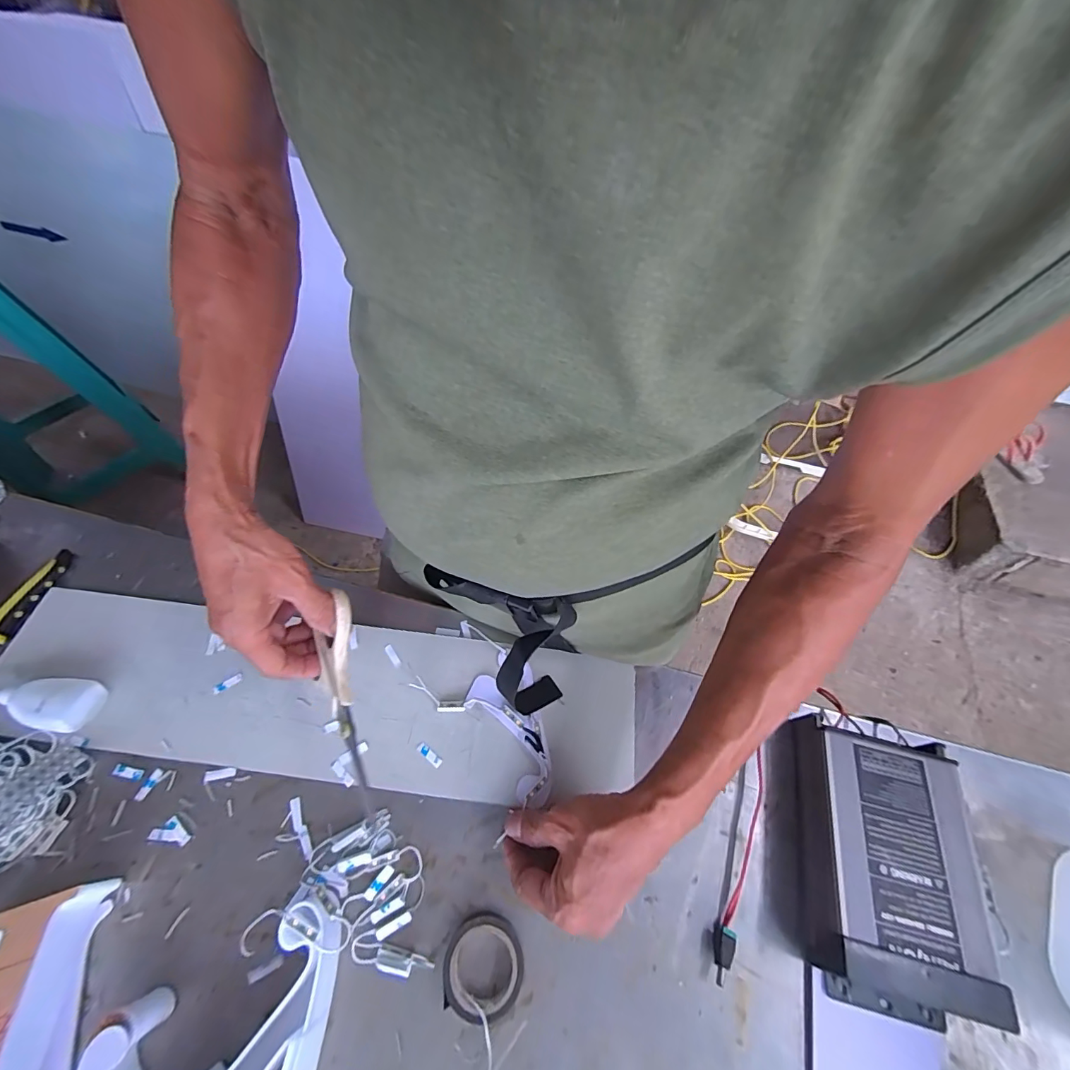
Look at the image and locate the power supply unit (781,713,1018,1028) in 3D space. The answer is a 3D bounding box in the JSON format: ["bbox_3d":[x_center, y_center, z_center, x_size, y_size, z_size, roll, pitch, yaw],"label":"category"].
[{"bbox_3d":[0.270,0.255,0.357,0.116,0.053,0.187,12,61,5],"label":"power supply unit"}]

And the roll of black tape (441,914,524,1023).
[{"bbox_3d":[-0.037,0.314,0.332,0.055,0.019,0.055,1,60,-1],"label":"roll of black tape"}]

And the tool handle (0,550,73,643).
[{"bbox_3d":[-0.520,0.059,0.465,0.023,0.017,0.101,12,61,5],"label":"tool handle"}]

